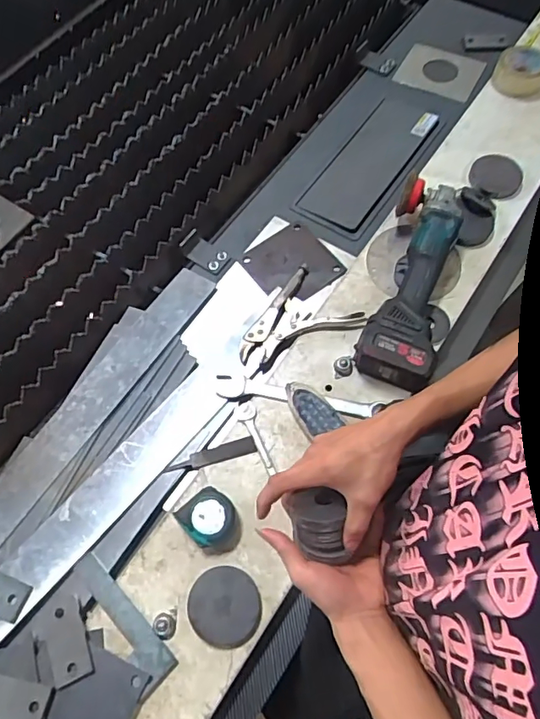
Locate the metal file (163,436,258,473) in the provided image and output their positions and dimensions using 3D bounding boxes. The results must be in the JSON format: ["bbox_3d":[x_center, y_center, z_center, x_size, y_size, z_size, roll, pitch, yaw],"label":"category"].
[{"bbox_3d":[-0.092,0.151,0.785,0.140,0.005,0.026,-17,65,-5],"label":"metal file"}]

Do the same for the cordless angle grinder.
[{"bbox_3d":[0.261,-0.151,0.857,0.139,0.094,0.406,18,67,12],"label":"cordless angle grinder"}]

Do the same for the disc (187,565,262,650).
[{"bbox_3d":[-0.062,0.338,0.691,0.094,0.021,0.097,-1,64,3],"label":"disc"}]

